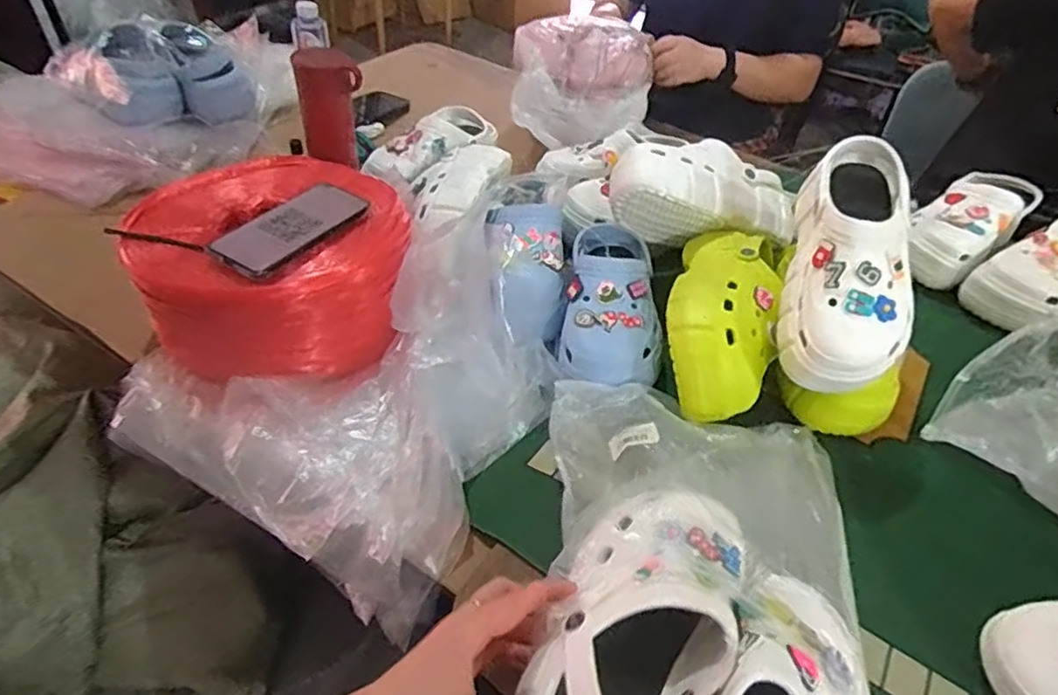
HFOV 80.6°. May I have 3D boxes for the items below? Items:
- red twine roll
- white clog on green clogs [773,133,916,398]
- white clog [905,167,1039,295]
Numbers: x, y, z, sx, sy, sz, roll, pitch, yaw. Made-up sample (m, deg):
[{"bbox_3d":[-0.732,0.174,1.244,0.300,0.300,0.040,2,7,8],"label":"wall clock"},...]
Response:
[{"bbox_3d":[-0.269,-0.088,0.675,0.261,0.122,0.244,-25,52,-27],"label":"red twine roll"},{"bbox_3d":[0.317,-0.086,0.605,0.109,0.093,0.259,13,74,9],"label":"white clog on green clogs"},{"bbox_3d":[0.614,-0.168,0.885,0.236,0.089,0.109,-31,54,-30],"label":"white clog"}]

